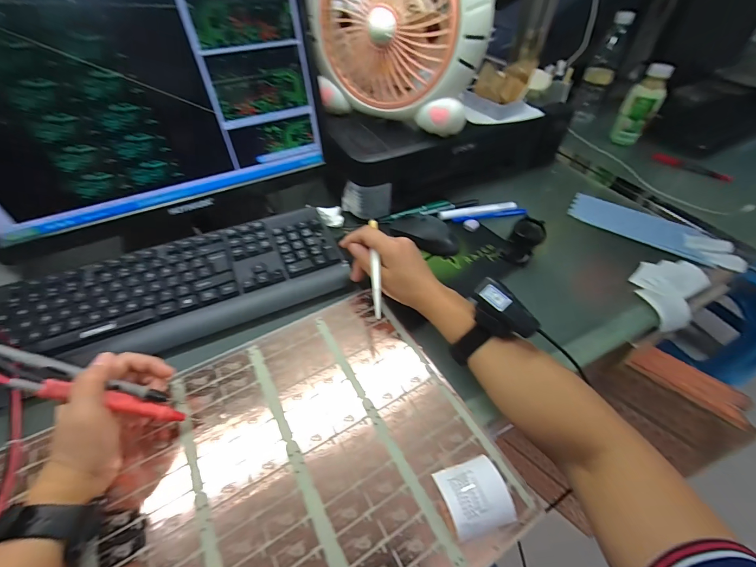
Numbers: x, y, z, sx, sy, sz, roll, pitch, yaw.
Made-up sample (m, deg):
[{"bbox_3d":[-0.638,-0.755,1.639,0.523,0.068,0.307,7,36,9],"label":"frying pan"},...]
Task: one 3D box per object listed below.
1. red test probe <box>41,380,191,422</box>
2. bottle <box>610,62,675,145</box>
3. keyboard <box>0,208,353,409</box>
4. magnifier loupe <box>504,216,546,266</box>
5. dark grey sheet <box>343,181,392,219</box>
[{"bbox_3d":[-0.228,0.106,0.290,0.010,0.109,0.015,-35,40,27],"label":"red test probe"},{"bbox_3d":[0.578,-0.389,0.721,0.067,0.148,0.060,27,52,23],"label":"bottle"},{"bbox_3d":[-0.257,0.012,0.420,0.428,0.046,0.168,-18,50,-17],"label":"keyboard"},{"bbox_3d":[0.219,-0.064,0.489,0.046,0.054,0.052,28,53,22],"label":"magnifier loupe"},{"bbox_3d":[-0.019,-0.135,0.535,0.080,0.060,0.013,3,48,1],"label":"dark grey sheet"}]

